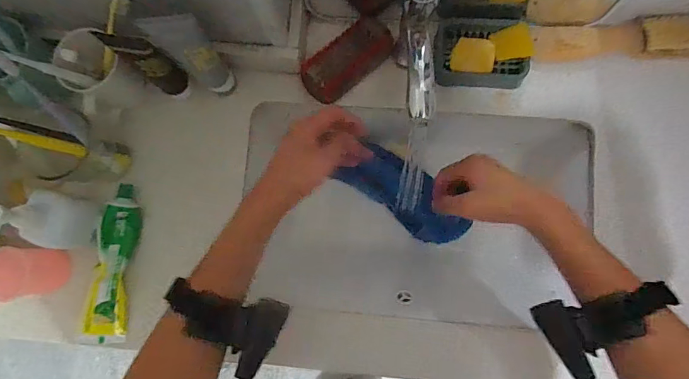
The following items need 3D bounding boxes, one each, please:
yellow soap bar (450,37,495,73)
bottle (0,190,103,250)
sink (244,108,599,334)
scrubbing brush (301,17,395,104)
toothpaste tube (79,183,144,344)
[{"bbox_3d":[0.167,-0.174,0.544,0.054,0.017,0.041,6,83,4],"label":"yellow soap bar"},{"bbox_3d":[-0.345,0.036,0.480,0.061,0.115,0.070,1,83,3],"label":"bottle"},{"bbox_3d":[0.103,0.032,0.587,0.428,0.128,0.276,4,83,3],"label":"sink"},{"bbox_3d":[0.006,-0.172,0.554,0.130,0.024,0.058,-38,83,-2],"label":"scrubbing brush"},{"bbox_3d":[-0.297,0.095,0.540,0.046,0.043,0.203,5,83,4],"label":"toothpaste tube"}]

